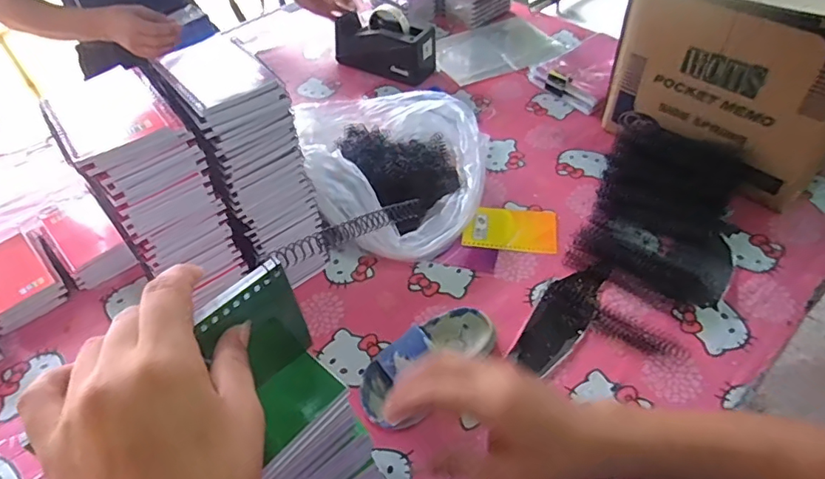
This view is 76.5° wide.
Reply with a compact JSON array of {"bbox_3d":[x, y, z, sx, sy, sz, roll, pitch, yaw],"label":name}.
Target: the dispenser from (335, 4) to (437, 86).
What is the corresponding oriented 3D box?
[{"bbox_3d":[-0.059,-0.378,1.016,0.207,0.114,0.069,24,55,22],"label":"dispenser"}]

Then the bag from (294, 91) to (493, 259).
[{"bbox_3d":[-0.023,-0.126,0.769,0.277,0.135,0.332,-5,49,-1],"label":"bag"}]

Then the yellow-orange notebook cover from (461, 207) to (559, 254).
[{"bbox_3d":[0.140,-0.017,0.747,0.128,0.005,0.074,6,50,9],"label":"yellow-orange notebook cover"}]

